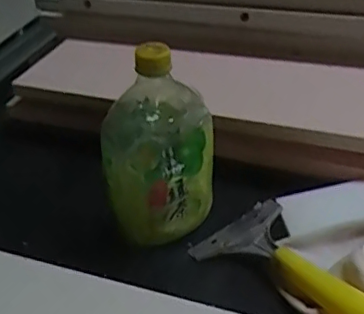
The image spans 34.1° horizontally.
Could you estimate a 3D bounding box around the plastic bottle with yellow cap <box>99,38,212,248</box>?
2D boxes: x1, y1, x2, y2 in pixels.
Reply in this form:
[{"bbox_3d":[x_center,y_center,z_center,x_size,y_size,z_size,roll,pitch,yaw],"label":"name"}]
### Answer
[{"bbox_3d":[-0.024,-0.015,0.548,0.099,0.188,0.070,-21,31,-34],"label":"plastic bottle with yellow cap"}]

